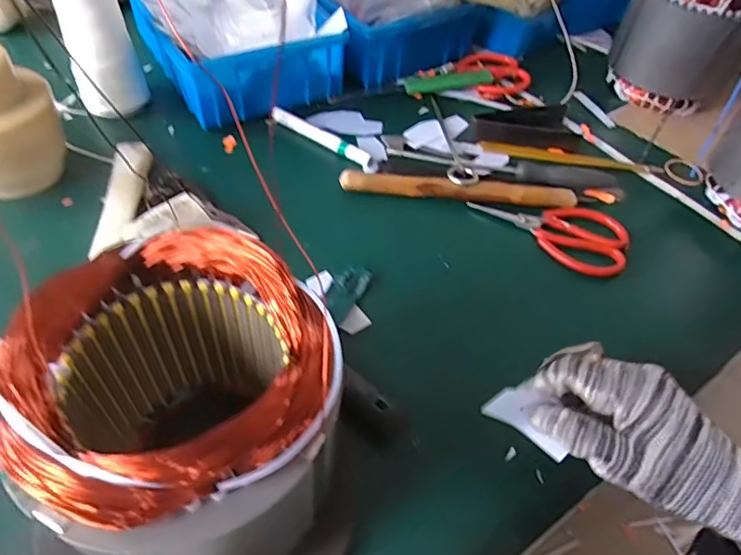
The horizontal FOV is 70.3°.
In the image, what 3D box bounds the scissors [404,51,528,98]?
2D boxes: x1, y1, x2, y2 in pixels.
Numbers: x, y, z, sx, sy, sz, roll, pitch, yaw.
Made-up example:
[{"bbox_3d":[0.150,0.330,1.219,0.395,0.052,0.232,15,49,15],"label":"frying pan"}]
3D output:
[{"bbox_3d":[0.129,-0.278,0.724,0.169,0.021,0.078,-15,54,-16],"label":"scissors"}]

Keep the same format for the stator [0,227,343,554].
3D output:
[{"bbox_3d":[-0.094,0.076,0.281,0.121,0.148,0.137,-36,63,-29],"label":"stator"}]

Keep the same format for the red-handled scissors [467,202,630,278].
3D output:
[{"bbox_3d":[0.189,-0.058,0.545,0.156,0.010,0.081,30,55,17],"label":"red-handled scissors"}]

